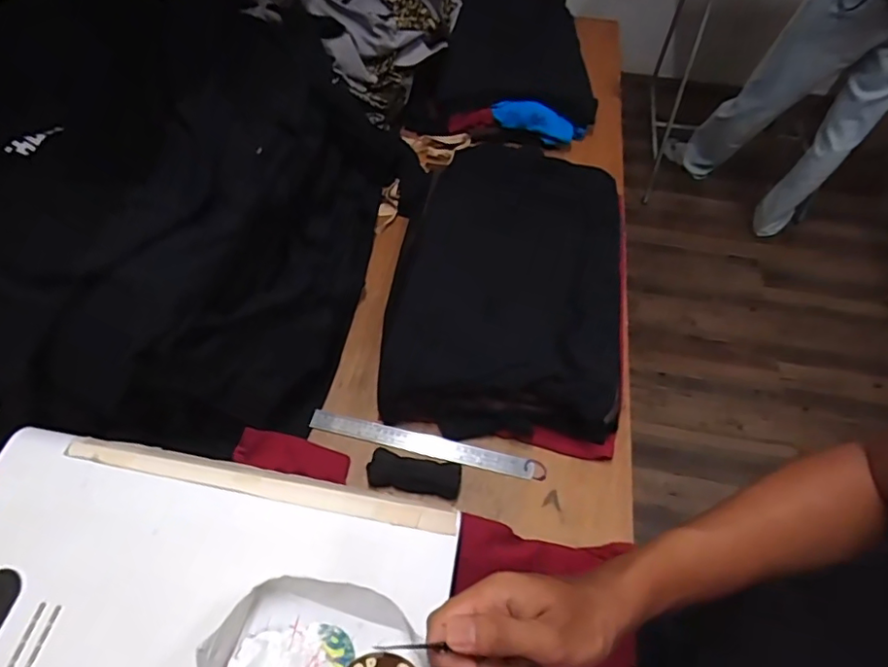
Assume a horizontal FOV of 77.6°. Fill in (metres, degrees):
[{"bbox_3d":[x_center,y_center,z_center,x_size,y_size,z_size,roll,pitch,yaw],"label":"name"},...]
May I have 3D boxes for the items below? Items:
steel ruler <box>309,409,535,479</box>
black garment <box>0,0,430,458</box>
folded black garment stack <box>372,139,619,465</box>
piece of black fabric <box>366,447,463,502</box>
[{"bbox_3d":[-0.034,0.159,0.800,0.325,0.006,0.032,12,58,6],"label":"steel ruler"},{"bbox_3d":[-0.330,-0.209,0.777,0.411,0.359,0.663,14,56,7],"label":"black garment"},{"bbox_3d":[0.110,-0.095,0.913,0.366,0.128,0.548,10,56,4],"label":"folded black garment stack"},{"bbox_3d":[-0.041,0.194,0.766,0.125,0.014,0.049,9,56,3],"label":"piece of black fabric"}]

